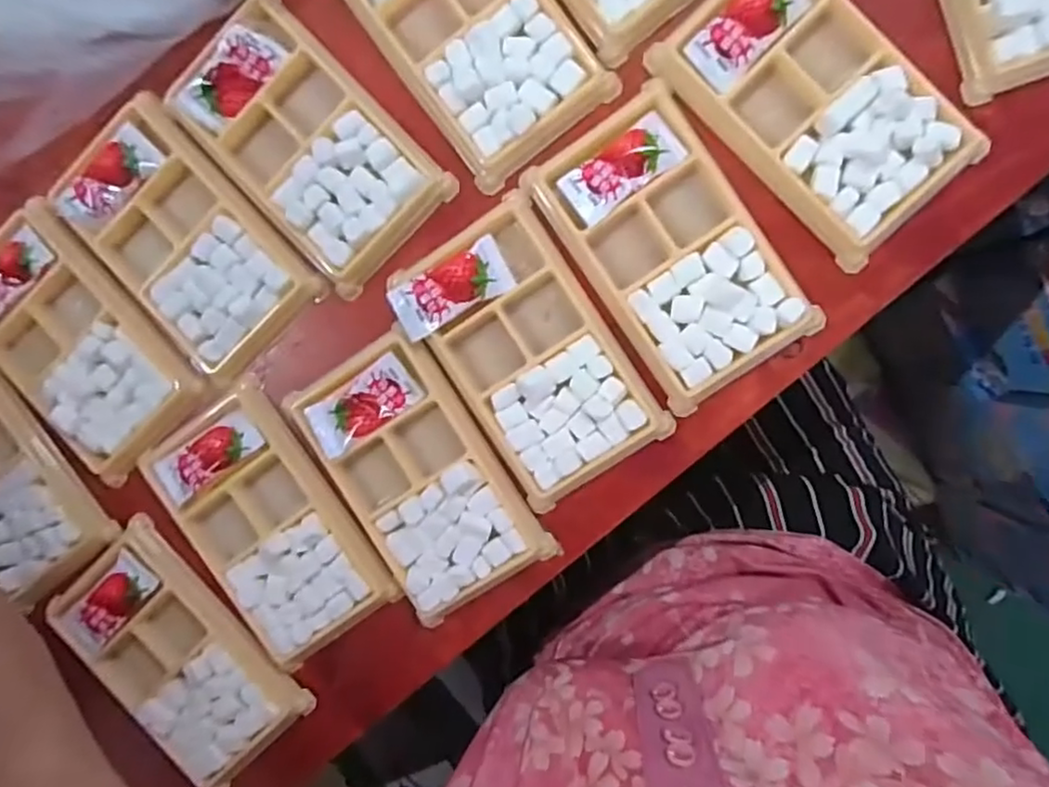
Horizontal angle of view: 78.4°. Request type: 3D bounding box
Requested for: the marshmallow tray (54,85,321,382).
[{"bbox_3d":[-0.174,-0.077,0.331,0.078,0.020,0.134,-43,89,7],"label":"marshmallow tray"}]

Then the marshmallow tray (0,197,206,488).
[{"bbox_3d":[-0.238,-0.026,0.337,0.079,0.015,0.134,-40,90,7],"label":"marshmallow tray"}]

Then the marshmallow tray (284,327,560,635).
[{"bbox_3d":[-0.054,0.041,0.321,0.079,0.013,0.137,-33,91,7],"label":"marshmallow tray"}]

